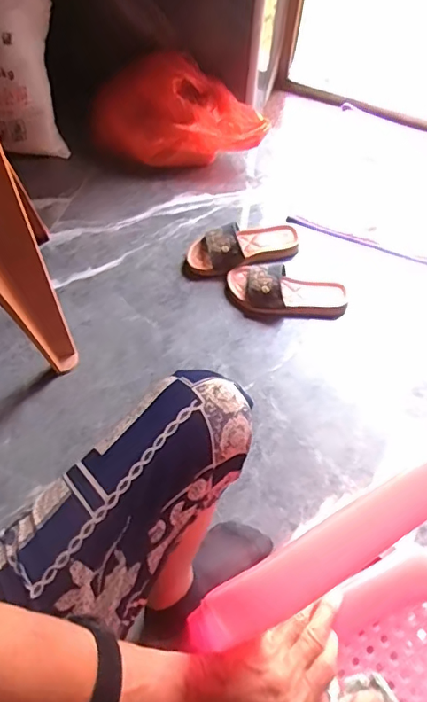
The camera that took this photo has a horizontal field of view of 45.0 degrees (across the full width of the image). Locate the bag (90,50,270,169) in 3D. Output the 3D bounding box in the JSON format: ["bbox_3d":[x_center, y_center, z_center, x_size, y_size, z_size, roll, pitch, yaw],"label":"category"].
[{"bbox_3d":[-0.075,-0.505,1.079,0.353,0.150,0.143,3,64,0],"label":"bag"}]

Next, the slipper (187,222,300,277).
[{"bbox_3d":[0.058,-0.206,0.992,0.216,0.069,0.090,-14,65,-9],"label":"slipper"}]

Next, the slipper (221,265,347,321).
[{"bbox_3d":[0.133,-0.109,0.943,0.220,0.053,0.092,10,64,3],"label":"slipper"}]

